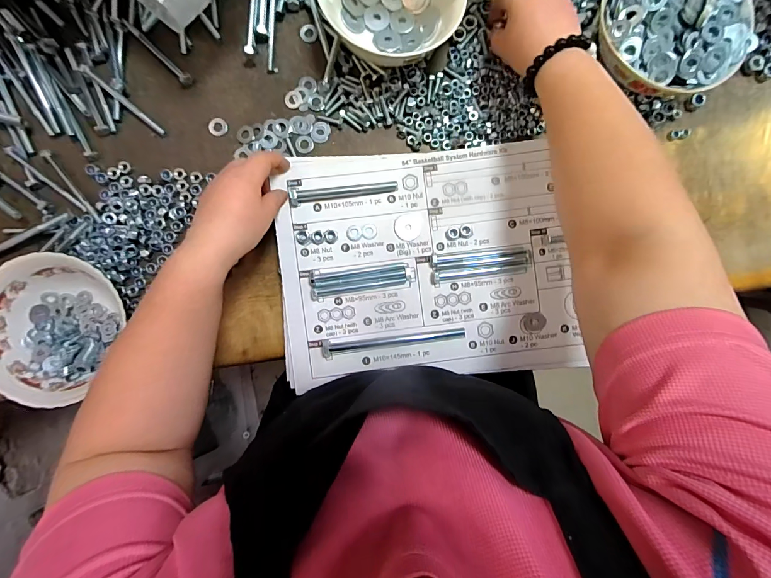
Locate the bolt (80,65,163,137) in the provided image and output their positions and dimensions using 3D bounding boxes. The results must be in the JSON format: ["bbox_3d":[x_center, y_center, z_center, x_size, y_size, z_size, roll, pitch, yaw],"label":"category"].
[{"bbox_3d":[-0.281,-0.202,0.382,0.102,0.014,0.009,39,90,-1],"label":"bolt"}]

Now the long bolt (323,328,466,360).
[{"bbox_3d":[0.010,0.055,0.378,0.150,0.014,0.016,-8,91,-1],"label":"long bolt"}]

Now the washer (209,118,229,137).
[{"bbox_3d":[-0.185,-0.180,0.396,0.019,0.005,0.019,0,91,-1],"label":"washer"}]

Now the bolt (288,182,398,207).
[{"bbox_3d":[-0.043,-0.102,0.373,0.111,0.020,0.016,-6,91,-1],"label":"bolt"}]

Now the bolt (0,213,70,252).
[{"bbox_3d":[-0.407,-0.045,0.380,0.149,0.011,0.009,-26,91,0],"label":"bolt"}]

